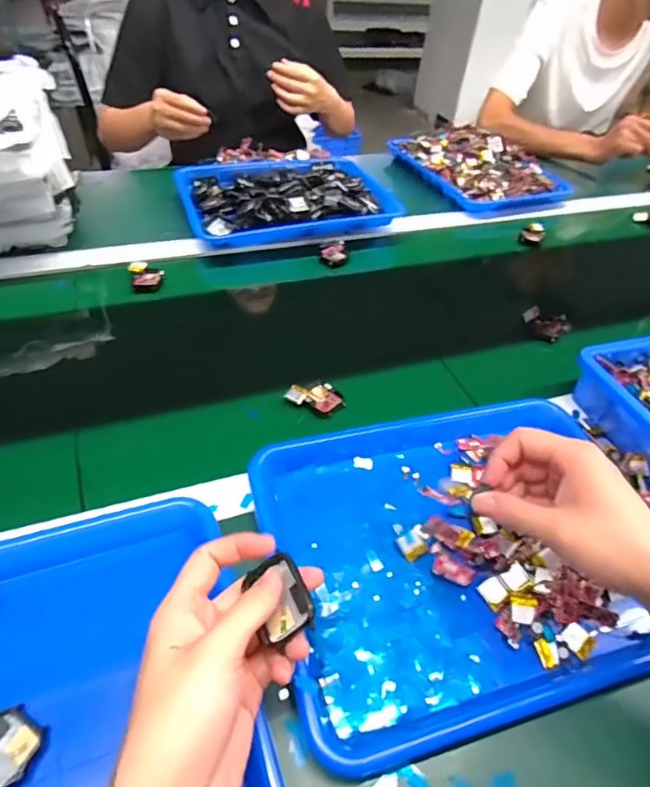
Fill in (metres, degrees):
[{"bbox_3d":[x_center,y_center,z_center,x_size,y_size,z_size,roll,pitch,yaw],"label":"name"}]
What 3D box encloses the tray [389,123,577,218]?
[{"bbox_3d":[0.301,-0.455,0.976,0.235,0.059,0.296,-12,50,-17],"label":"tray"}]

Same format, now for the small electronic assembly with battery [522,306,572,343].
[{"bbox_3d":[0.289,-0.093,0.655,0.014,0.036,0.061,-28,55,-28],"label":"small electronic assembly with battery"}]

